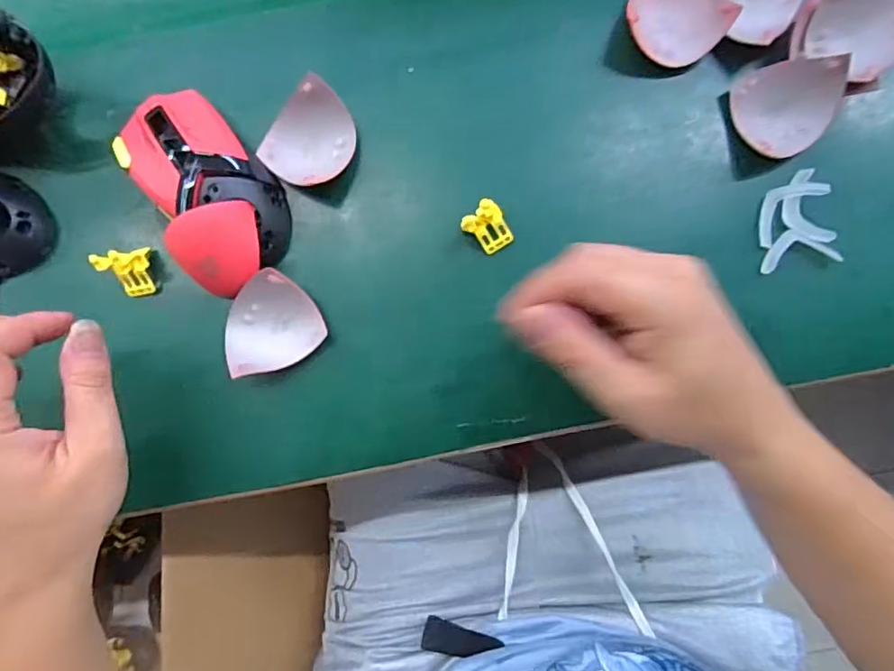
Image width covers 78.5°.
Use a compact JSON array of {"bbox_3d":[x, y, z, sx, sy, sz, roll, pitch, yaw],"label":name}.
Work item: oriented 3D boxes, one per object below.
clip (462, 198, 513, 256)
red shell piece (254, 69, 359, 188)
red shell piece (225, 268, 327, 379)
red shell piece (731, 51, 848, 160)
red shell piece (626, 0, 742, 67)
[{"bbox_3d":[0.025,-0.064,0.331,0.026,0.034,0.025,-30,86,0],"label":"clip"},{"bbox_3d":[-0.083,-0.122,0.341,0.047,0.023,0.059,36,88,4],"label":"red shell piece"},{"bbox_3d":[-0.109,-0.006,0.332,0.059,0.025,0.052,-37,86,-1],"label":"red shell piece"},{"bbox_3d":[0.205,-0.138,0.327,0.055,0.029,0.053,0,86,2],"label":"red shell piece"},{"bbox_3d":[0.139,-0.192,0.337,0.060,0.028,0.048,35,88,4],"label":"red shell piece"}]

